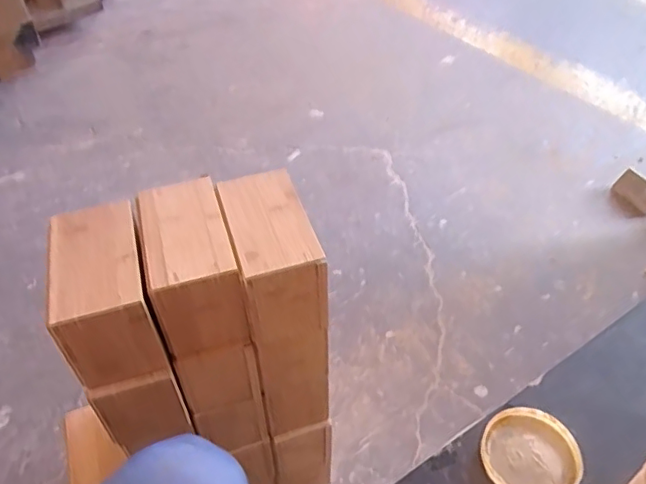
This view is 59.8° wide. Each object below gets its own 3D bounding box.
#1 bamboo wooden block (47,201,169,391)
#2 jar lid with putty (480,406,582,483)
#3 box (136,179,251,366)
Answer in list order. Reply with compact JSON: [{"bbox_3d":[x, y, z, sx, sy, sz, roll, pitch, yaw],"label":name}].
[{"bbox_3d":[-0.211,0.046,0.549,0.080,0.105,0.140,-13,46,-12],"label":"bamboo wooden block"},{"bbox_3d":[0.188,0.193,0.509,0.085,0.010,0.083,0,45,0],"label":"jar lid with putty"},{"bbox_3d":[-0.131,0.023,0.575,0.079,0.101,0.148,-12,46,-11],"label":"box"}]

